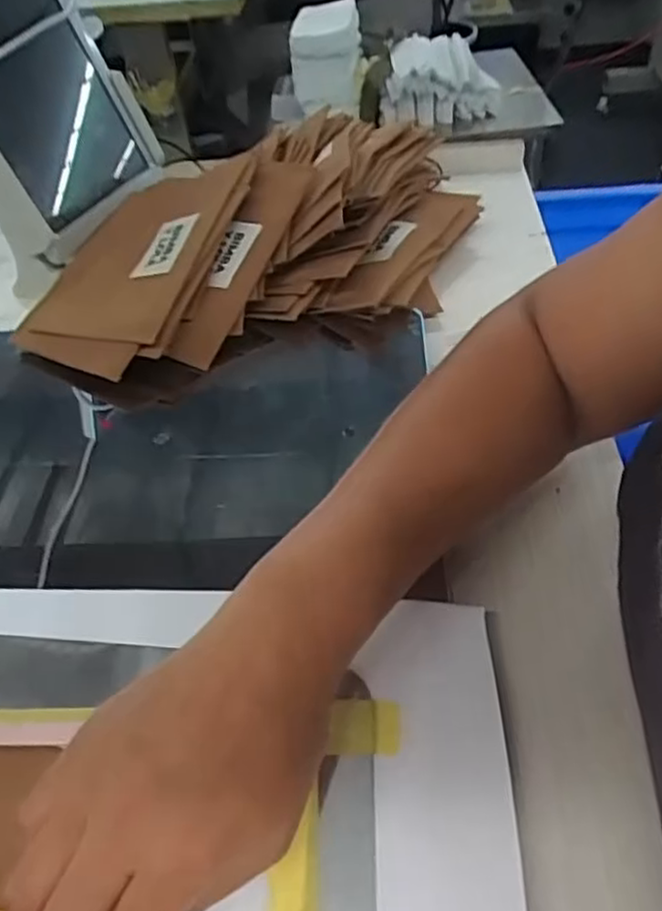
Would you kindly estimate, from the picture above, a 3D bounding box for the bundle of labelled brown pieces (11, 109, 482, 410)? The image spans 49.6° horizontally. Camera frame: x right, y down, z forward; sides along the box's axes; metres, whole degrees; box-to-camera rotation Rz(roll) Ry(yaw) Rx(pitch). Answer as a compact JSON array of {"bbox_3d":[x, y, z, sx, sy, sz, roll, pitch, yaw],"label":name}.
[{"bbox_3d":[-0.057,-0.174,0.563,0.377,0.086,0.222,-14,46,-8],"label":"bundle of labelled brown pieces"}]

